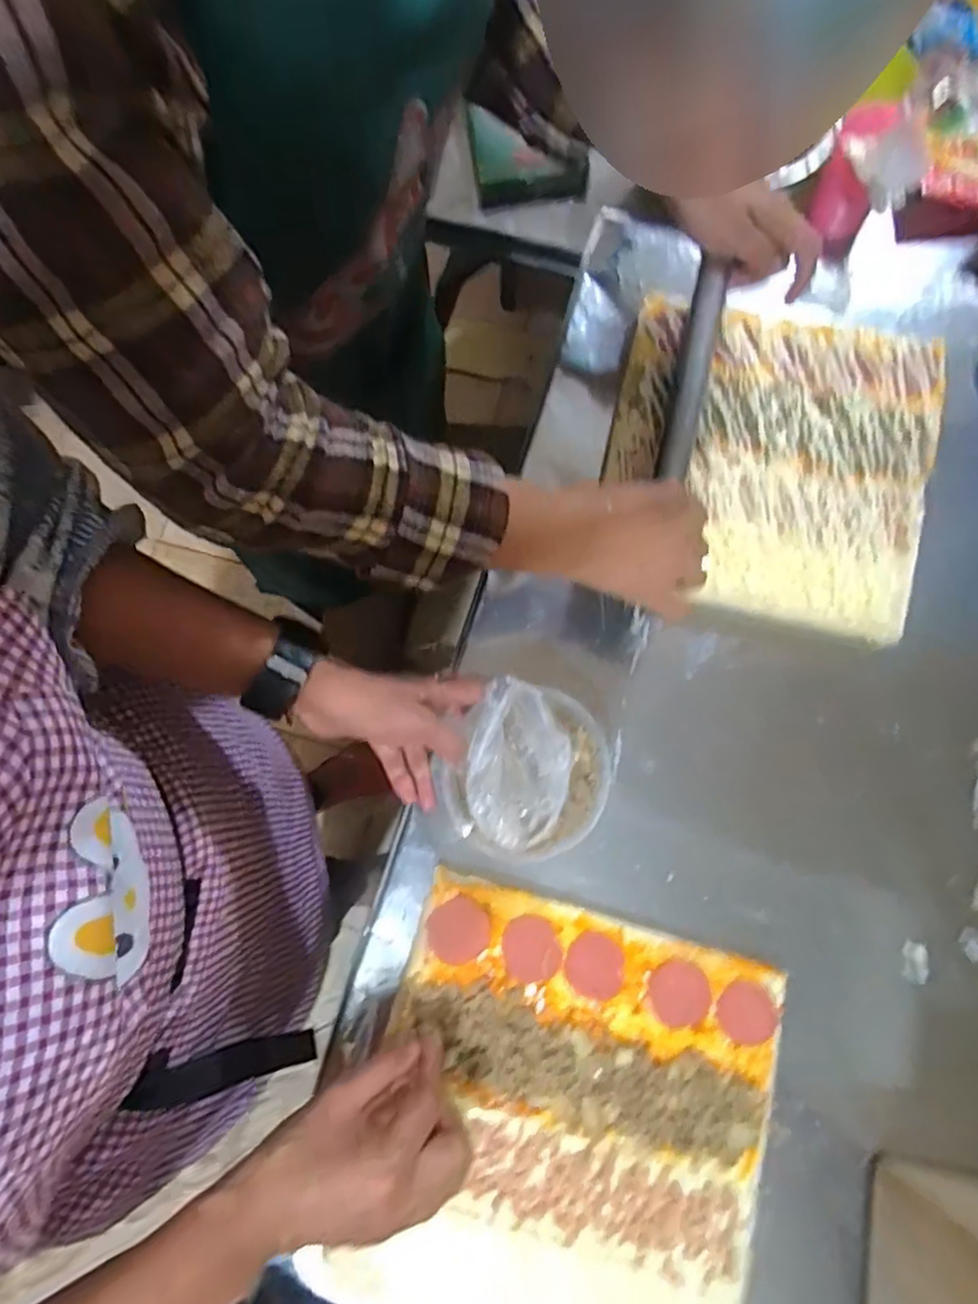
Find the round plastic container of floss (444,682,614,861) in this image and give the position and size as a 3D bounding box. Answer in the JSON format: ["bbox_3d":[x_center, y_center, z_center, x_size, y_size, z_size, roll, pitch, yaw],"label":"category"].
[{"bbox_3d":[0.029,0.078,0.434,0.105,0.058,0.110,0,77,1],"label":"round plastic container of floss"}]

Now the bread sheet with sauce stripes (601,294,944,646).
[{"bbox_3d":[0.227,-0.153,0.548,0.248,0.044,0.255,11,78,3],"label":"bread sheet with sauce stripes"}]

